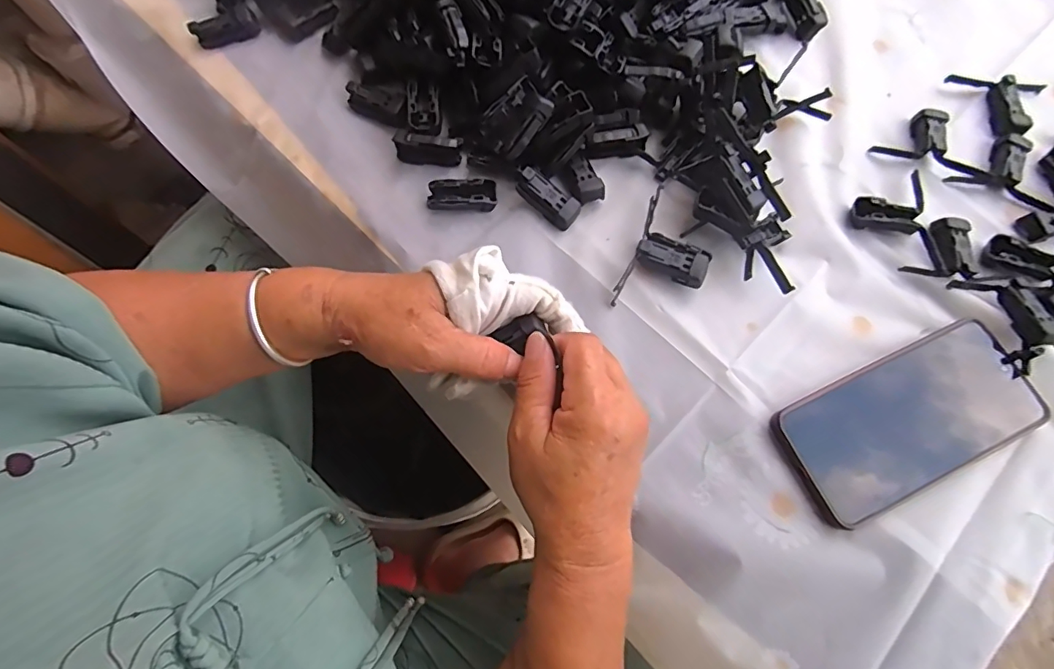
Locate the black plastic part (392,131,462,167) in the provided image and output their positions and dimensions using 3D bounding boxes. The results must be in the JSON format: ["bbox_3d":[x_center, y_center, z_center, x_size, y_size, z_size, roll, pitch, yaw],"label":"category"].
[{"bbox_3d":[-0.071,-0.134,0.358,0.047,0.019,0.014,3,73,-1],"label":"black plastic part"}]

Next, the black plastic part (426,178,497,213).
[{"bbox_3d":[-0.046,-0.098,0.353,0.048,0.012,0.020,-2,73,-2],"label":"black plastic part"}]

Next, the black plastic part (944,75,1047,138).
[{"bbox_3d":[0.380,-0.183,0.395,0.076,0.012,0.055,5,73,0],"label":"black plastic part"}]

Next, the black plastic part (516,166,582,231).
[{"bbox_3d":[0.014,-0.096,0.351,0.049,0.013,0.018,39,75,-6],"label":"black plastic part"}]

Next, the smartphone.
[{"bbox_3d":[0.246,0.052,0.318,0.167,0.008,0.078,-24,76,-9],"label":"smartphone"}]

